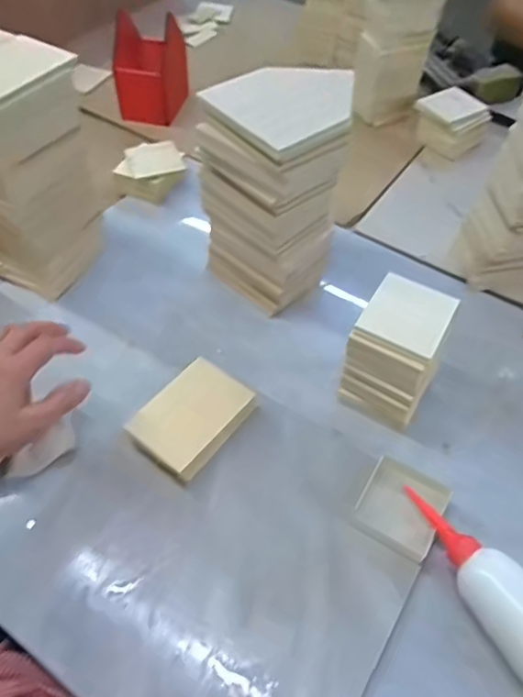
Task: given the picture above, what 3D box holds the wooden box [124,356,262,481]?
[{"bbox_3d":[-0.064,0.069,0.532,0.077,0.041,0.116,30,57,21],"label":"wooden box"}]

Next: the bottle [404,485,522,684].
[{"bbox_3d":[0.173,0.184,0.436,0.059,0.051,0.173,-29,57,-22],"label":"bottle"}]

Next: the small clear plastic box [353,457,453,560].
[{"bbox_3d":[0.126,0.143,0.486,0.069,0.019,0.070,26,56,19],"label":"small clear plastic box"}]

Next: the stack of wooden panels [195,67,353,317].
[{"bbox_3d":[0.023,-0.163,0.601,0.131,0.233,0.130,-35,60,-25],"label":"stack of wooden panels"}]

